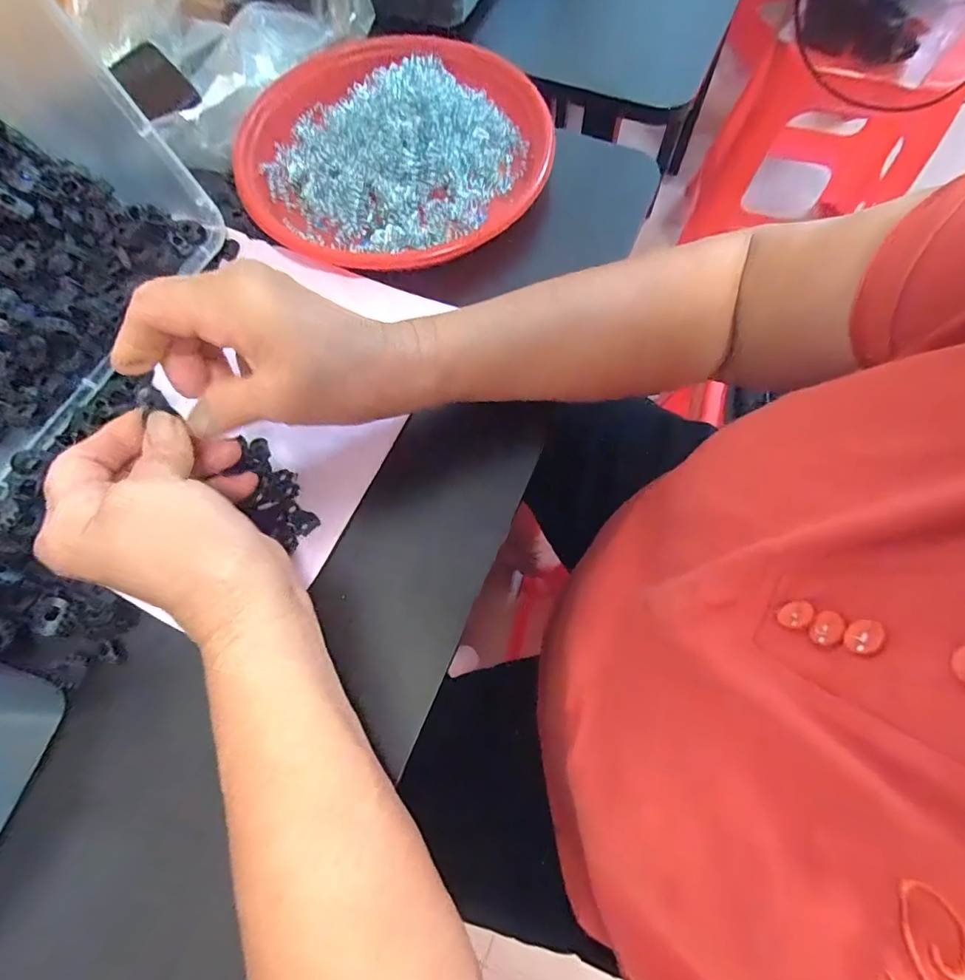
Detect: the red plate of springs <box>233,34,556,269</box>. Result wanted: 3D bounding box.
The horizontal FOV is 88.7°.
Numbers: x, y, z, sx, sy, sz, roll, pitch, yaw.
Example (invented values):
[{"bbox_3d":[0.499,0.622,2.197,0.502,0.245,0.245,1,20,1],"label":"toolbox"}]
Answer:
[{"bbox_3d":[-0.069,-0.267,0.378,0.234,0.058,0.227,-1,70,2],"label":"red plate of springs"}]

